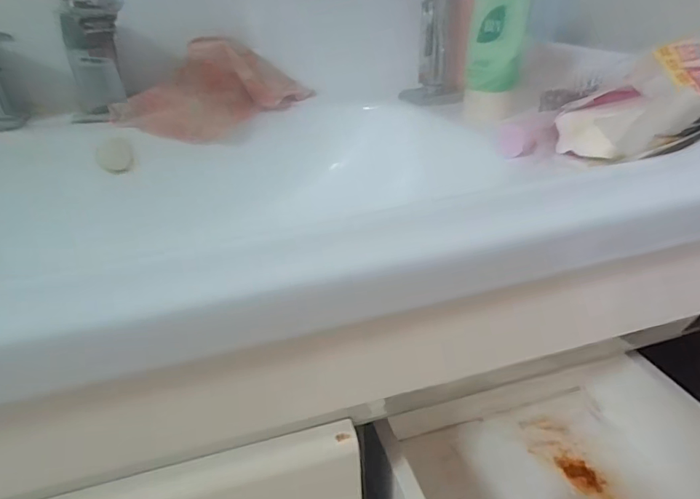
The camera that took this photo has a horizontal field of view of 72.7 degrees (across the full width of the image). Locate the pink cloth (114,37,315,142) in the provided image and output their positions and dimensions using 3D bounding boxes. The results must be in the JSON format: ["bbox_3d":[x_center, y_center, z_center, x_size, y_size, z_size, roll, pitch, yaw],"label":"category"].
[{"bbox_3d":[-0.142,-0.166,0.493,0.198,0.079,0.066,-16,33,-21],"label":"pink cloth"}]

